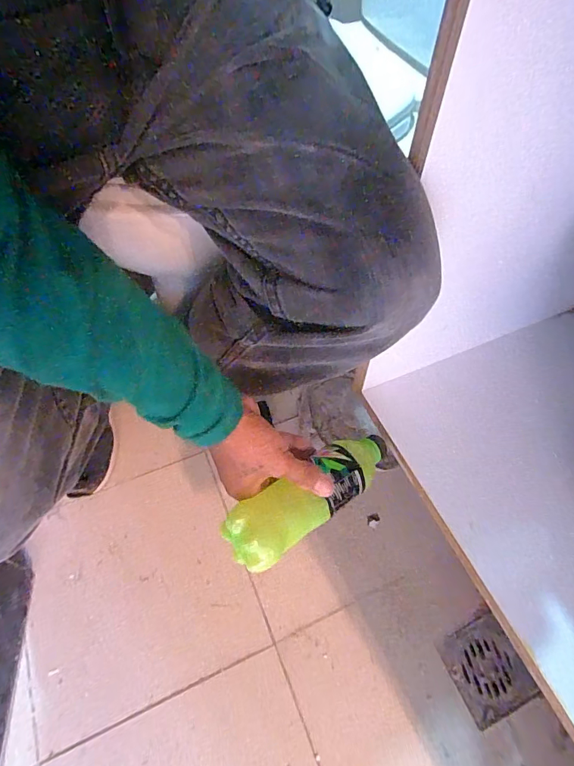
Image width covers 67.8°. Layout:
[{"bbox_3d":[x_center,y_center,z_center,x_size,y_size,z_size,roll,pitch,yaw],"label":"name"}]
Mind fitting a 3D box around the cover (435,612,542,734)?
[{"bbox_3d":[0.255,0.367,0.551,0.090,0.006,0.097,-27,56,-4],"label":"cover"}]

